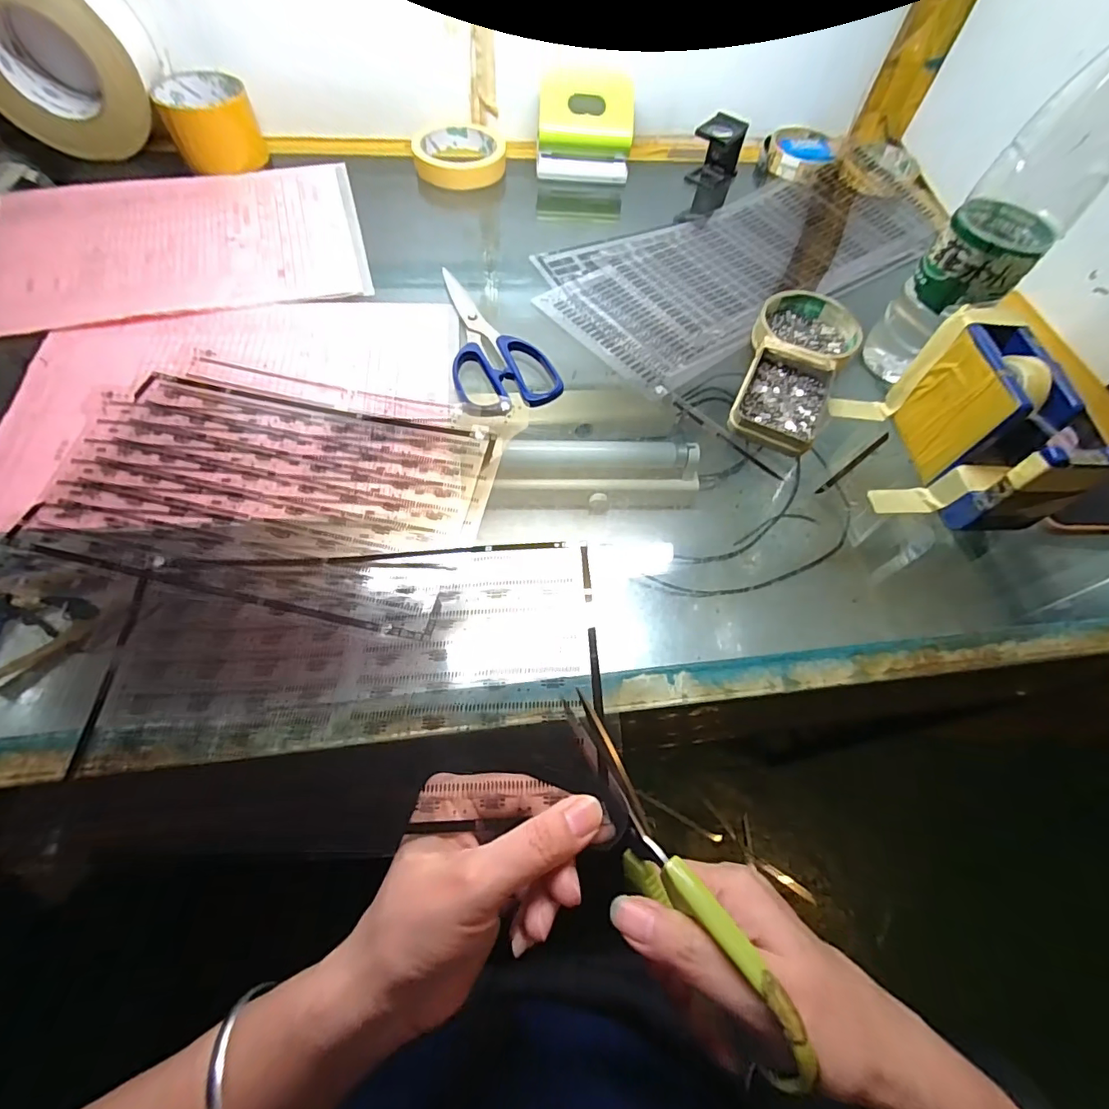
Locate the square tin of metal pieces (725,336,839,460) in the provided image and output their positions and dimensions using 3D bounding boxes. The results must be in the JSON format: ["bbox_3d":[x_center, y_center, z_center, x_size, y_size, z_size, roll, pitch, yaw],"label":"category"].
[{"bbox_3d":[0.175,-0.120,0.386,0.064,0.020,0.096,25,63,9],"label":"square tin of metal pieces"}]

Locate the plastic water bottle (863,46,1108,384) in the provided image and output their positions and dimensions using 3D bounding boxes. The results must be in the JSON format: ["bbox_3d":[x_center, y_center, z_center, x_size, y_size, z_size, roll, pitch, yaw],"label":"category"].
[{"bbox_3d":[0.298,-0.218,0.330,0.061,0.219,0.071,42,67,17],"label":"plastic water bottle"}]

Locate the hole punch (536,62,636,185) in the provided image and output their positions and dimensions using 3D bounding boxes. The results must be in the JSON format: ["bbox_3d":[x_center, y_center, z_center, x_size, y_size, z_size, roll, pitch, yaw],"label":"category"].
[{"bbox_3d":[0.033,-0.441,0.518,0.094,0.077,0.053,6,61,-1],"label":"hole punch"}]

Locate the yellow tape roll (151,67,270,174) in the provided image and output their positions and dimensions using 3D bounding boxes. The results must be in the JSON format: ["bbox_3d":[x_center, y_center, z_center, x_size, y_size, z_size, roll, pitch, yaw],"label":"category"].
[{"bbox_3d":[-0.335,-0.424,0.494,0.080,0.050,0.080,-21,65,-15],"label":"yellow tape roll"}]

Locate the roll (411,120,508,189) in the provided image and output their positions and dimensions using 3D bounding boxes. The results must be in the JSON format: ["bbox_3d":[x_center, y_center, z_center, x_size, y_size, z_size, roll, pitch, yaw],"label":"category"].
[{"bbox_3d":[-0.101,-0.428,0.538,0.096,0.024,0.096,2,61,-3],"label":"roll"}]

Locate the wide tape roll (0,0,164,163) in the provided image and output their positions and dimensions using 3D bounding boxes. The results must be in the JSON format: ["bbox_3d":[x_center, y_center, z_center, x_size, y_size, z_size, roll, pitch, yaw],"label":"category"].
[{"bbox_3d":[-0.438,-0.443,0.448,0.137,0.133,0.061,0,62,-4],"label":"wide tape roll"}]

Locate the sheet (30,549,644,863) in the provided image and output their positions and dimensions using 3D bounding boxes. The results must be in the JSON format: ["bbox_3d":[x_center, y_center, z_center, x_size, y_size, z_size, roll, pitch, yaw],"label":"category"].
[{"bbox_3d":[-0.105,0.065,0.262,0.254,0.033,0.153,-1,62,-5],"label":"sheet"}]

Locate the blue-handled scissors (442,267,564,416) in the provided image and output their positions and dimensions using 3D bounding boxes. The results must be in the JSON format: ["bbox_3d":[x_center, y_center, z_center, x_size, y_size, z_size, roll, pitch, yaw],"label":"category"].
[{"bbox_3d":[-0.064,-0.175,0.398,0.073,0.011,0.177,-24,66,-16],"label":"blue-handled scissors"}]

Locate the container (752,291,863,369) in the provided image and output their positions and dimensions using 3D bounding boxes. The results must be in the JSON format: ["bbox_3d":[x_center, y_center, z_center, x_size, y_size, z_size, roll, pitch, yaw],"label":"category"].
[{"bbox_3d":[0.210,-0.183,0.421,0.080,0.021,0.089,30,64,12],"label":"container"}]

